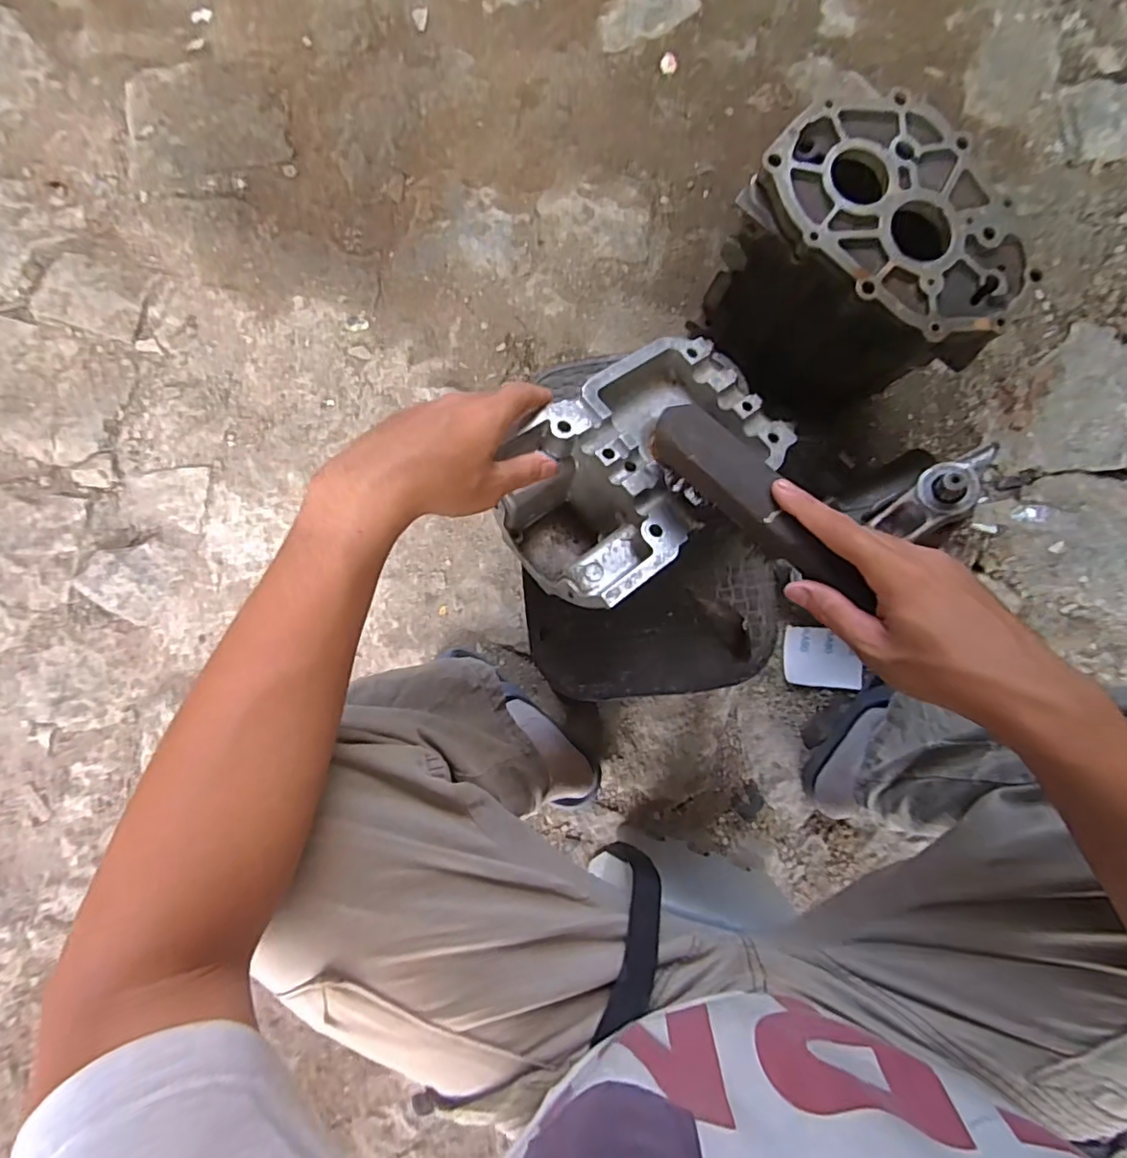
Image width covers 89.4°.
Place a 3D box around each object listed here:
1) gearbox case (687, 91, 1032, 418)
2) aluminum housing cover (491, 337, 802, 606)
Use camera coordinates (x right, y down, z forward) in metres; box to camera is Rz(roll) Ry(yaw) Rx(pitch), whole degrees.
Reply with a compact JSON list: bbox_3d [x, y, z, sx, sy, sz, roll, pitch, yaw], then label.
[{"bbox_3d":[0.324,-0.330,0.639,0.268,0.230,0.186,39,87,5],"label":"gearbox case"},{"bbox_3d":[0.059,-0.085,0.438,0.219,0.083,0.142,-37,80,-21],"label":"aluminum housing cover"}]

